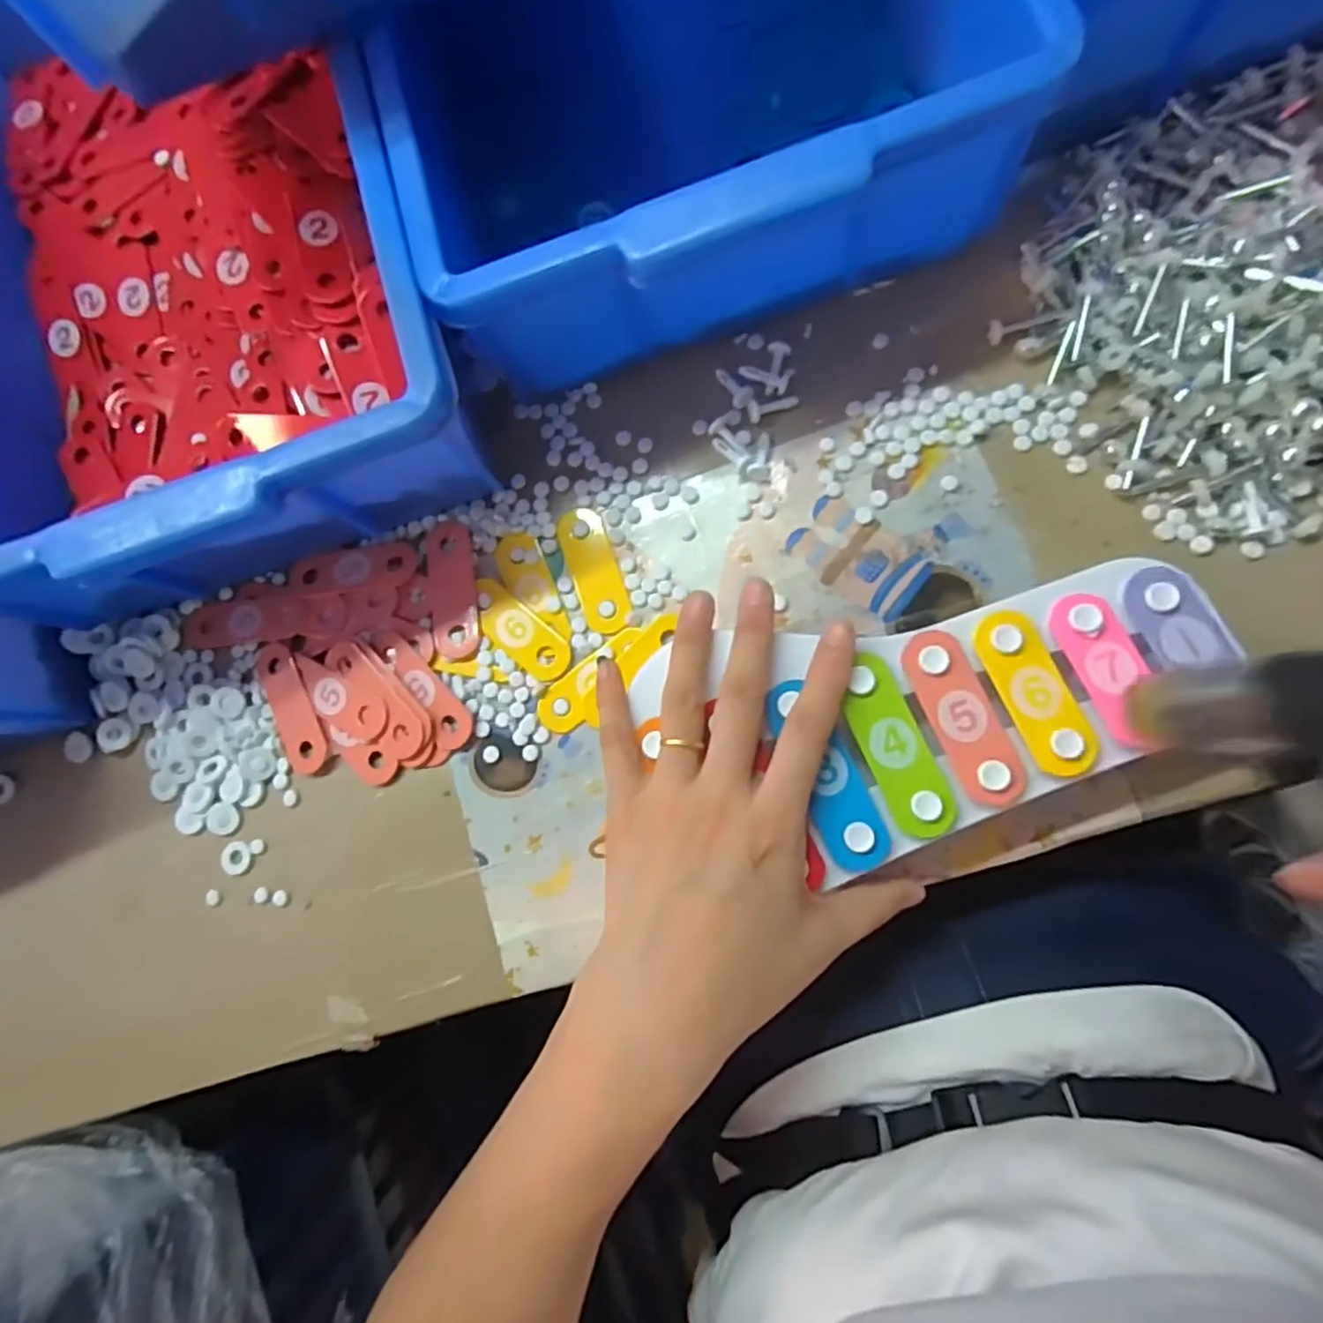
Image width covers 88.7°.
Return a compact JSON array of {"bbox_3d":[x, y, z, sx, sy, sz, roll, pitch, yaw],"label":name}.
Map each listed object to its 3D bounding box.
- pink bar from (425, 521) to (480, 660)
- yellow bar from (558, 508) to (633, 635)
[{"bbox_3d":[-0.102,-0.036,0.330,0.024,0.004,0.069,-10,84,7],"label":"pink bar"},{"bbox_3d":[-0.032,-0.044,0.324,0.023,0.004,0.064,-20,83,6],"label":"yellow bar"}]

